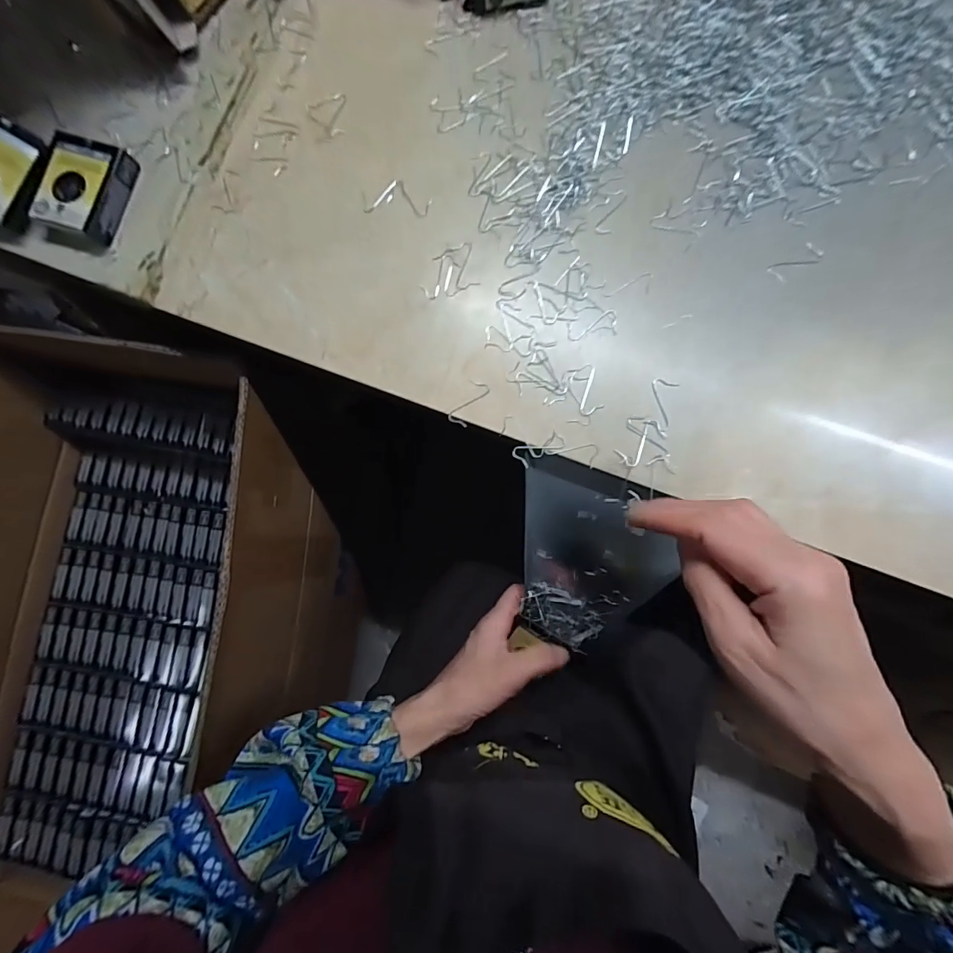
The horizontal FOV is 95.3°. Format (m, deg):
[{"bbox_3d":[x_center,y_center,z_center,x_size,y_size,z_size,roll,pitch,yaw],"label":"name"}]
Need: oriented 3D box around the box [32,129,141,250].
[{"bbox_3d":[-0.297,-0.220,0.333,0.049,0.028,0.071,14,86,7],"label":"box"}]

